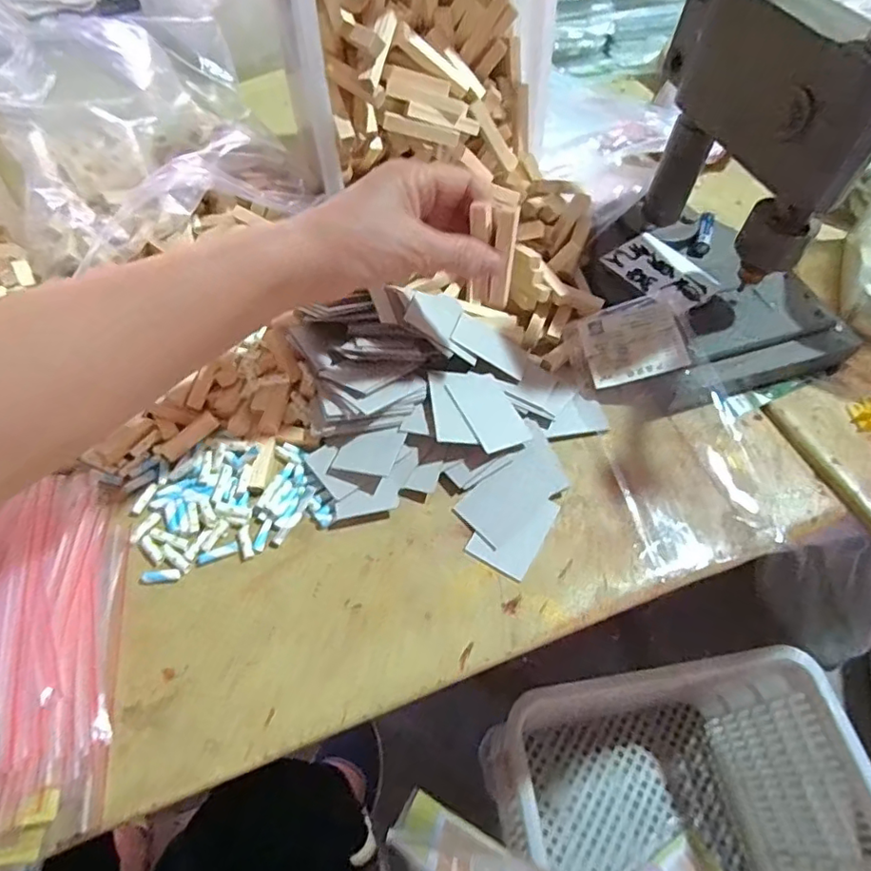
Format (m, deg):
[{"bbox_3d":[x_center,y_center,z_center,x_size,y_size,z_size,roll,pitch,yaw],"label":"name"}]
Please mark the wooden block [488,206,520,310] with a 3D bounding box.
[{"bbox_3d":[0.041,-0.107,0.348,0.013,0.065,0.009,9,42,4],"label":"wooden block"}]

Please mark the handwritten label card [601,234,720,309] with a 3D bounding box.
[{"bbox_3d":[0.181,-0.132,0.460,0.054,0.004,0.081,-29,62,-19],"label":"handwritten label card"}]

